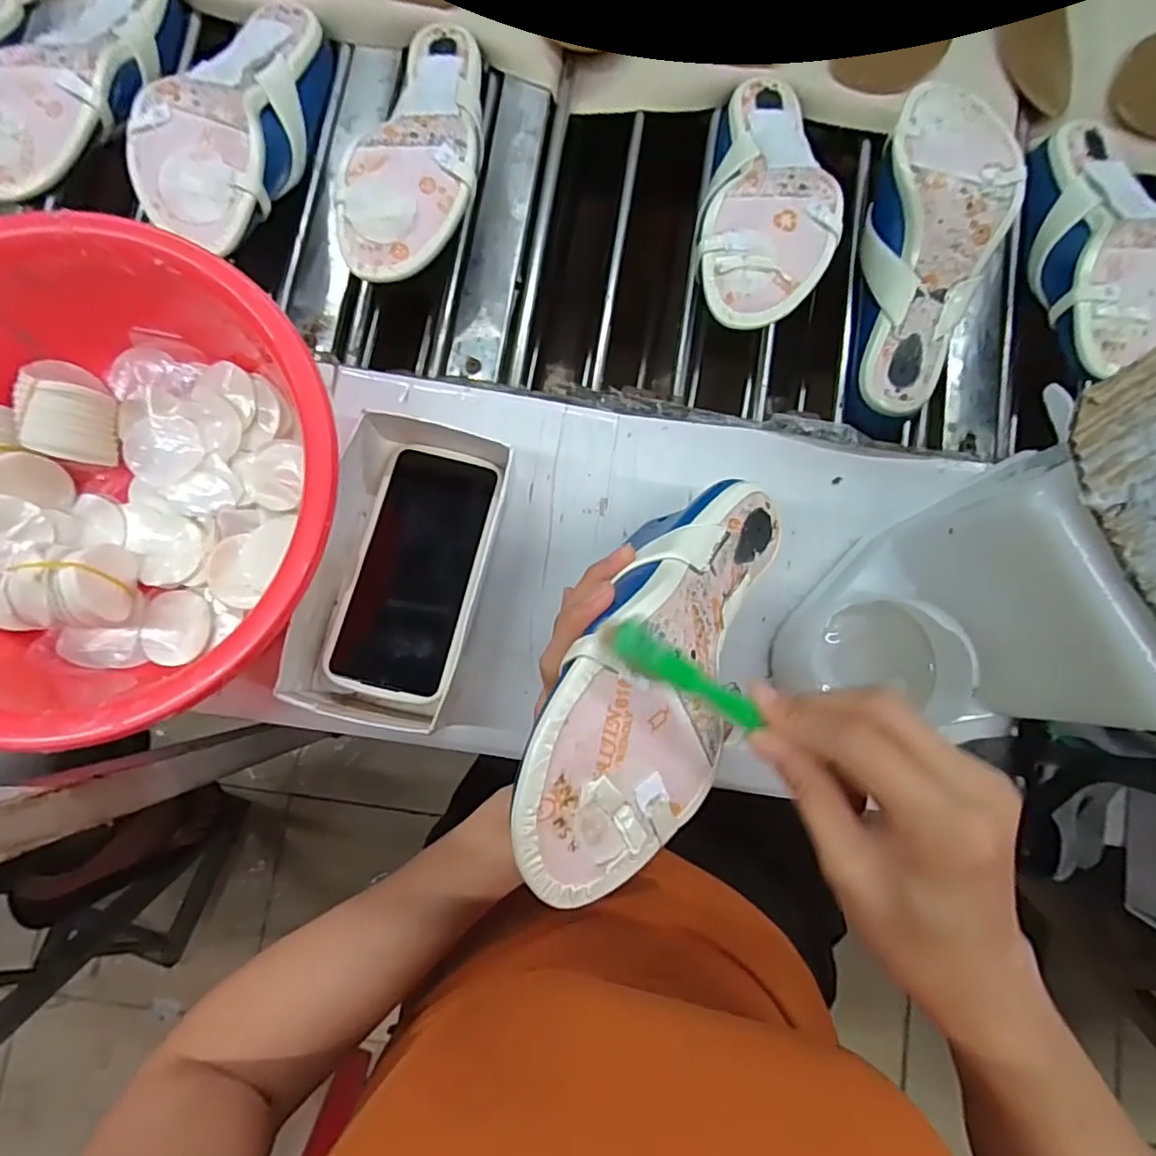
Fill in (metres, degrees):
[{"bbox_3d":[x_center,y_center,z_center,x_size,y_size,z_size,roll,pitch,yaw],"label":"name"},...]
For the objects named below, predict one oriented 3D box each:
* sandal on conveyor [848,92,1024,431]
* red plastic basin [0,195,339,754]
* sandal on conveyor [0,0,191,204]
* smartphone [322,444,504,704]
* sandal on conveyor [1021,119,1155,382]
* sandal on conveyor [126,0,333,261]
[{"bbox_3d":[0.266,-0.243,0.469,0.091,0.057,0.257,9,100,-1],"label":"sandal on conveyor"},{"bbox_3d":[-0.273,-0.051,0.363,0.269,0.097,0.273,0,84,-2],"label":"red plastic basin"},{"bbox_3d":[-0.364,-0.372,0.458,0.097,0.059,0.238,13,69,0],"label":"sandal on conveyor"},{"bbox_3d":[-0.106,-0.007,0.396,0.080,0.009,0.166,13,76,4],"label":"smartphone"},{"bbox_3d":[0.408,-0.261,0.468,0.094,0.060,0.242,8,66,-1],"label":"sandal on conveyor"},{"bbox_3d":[-0.255,-0.343,0.455,0.089,0.054,0.236,12,68,0],"label":"sandal on conveyor"}]

